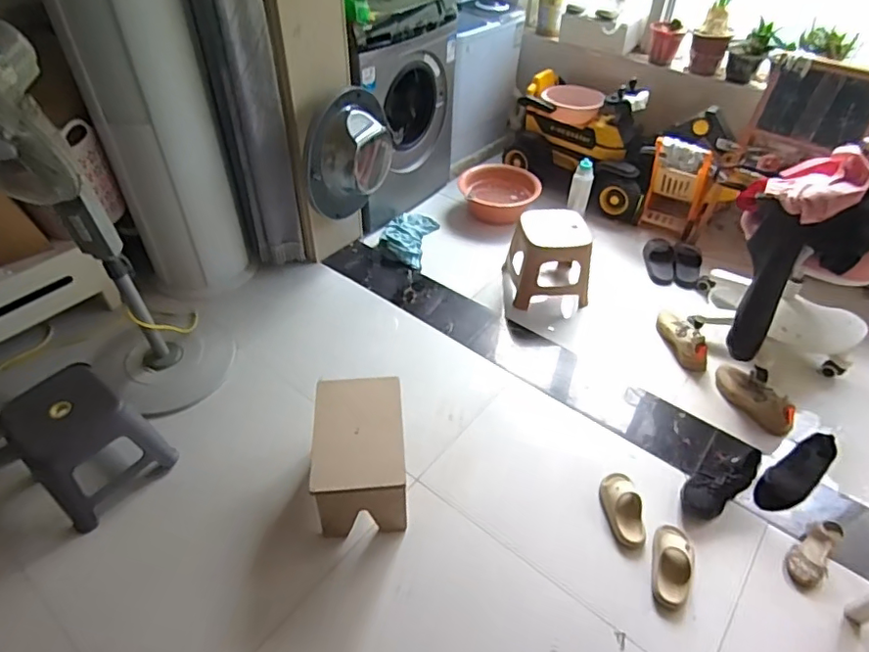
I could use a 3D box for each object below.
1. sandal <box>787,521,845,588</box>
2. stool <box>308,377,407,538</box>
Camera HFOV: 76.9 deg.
[{"bbox_3d":[0.936,0.554,1.338,0.193,0.052,0.087,-26,51,-27],"label":"sandal"},{"bbox_3d":[-0.184,0.332,1.396,0.221,0.250,0.311,-2,44,-5],"label":"stool"}]

